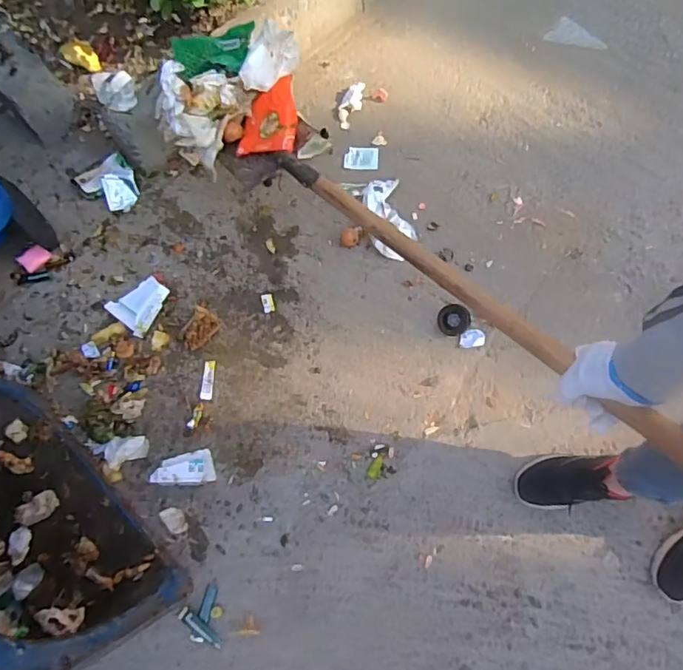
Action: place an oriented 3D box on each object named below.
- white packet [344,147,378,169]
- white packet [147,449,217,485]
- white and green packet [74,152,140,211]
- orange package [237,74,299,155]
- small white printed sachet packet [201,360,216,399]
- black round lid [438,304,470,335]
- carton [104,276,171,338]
[{"bbox_3d":[0.052,-0.459,1.389,0.088,0.004,0.069,2,71,2],"label":"white packet"},{"bbox_3d":[-0.334,0.280,1.126,0.129,0.028,0.067,-8,71,-2],"label":"white packet"},{"bbox_3d":[-0.575,-0.370,1.337,0.137,0.016,0.134,-29,96,-8],"label":"white and green packet"},{"bbox_3d":[-0.148,-0.456,1.113,0.121,0.029,0.201,-4,66,17],"label":"orange package"},{"bbox_3d":[-0.298,0.100,1.200,0.026,0.004,0.089,1,71,1],"label":"small white printed sachet packet"},{"bbox_3d":[0.254,-0.034,1.214,0.070,0.009,0.072,3,108,10],"label":"black round lid"},{"bbox_3d":[-0.467,-0.076,1.249,0.116,0.027,0.124,42,77,14],"label":"carton"}]

